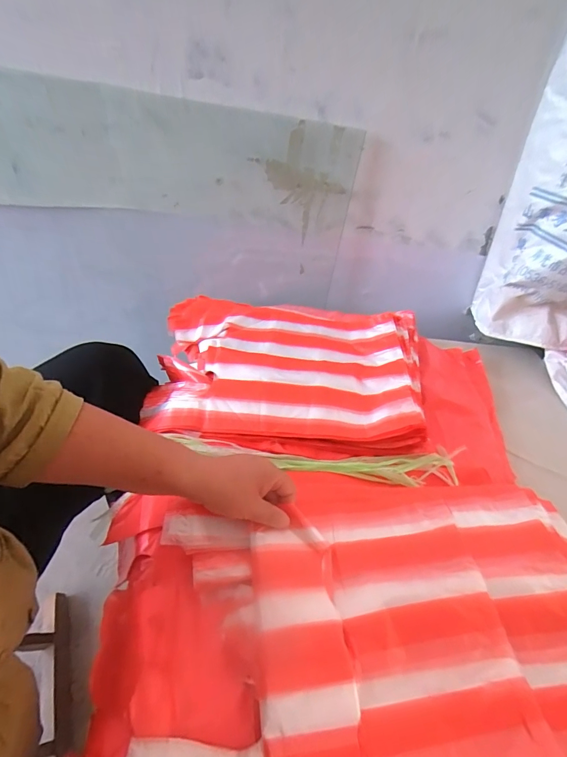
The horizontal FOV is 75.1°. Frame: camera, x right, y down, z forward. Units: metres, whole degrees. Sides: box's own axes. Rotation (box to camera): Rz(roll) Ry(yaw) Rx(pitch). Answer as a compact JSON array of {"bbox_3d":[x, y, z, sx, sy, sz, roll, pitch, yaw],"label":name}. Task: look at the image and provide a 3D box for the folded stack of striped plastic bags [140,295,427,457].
[{"bbox_3d":[0.010,-0.034,0.678,0.468,0.088,0.371,7,42,-4],"label":"folded stack of striped plastic bags"}]

